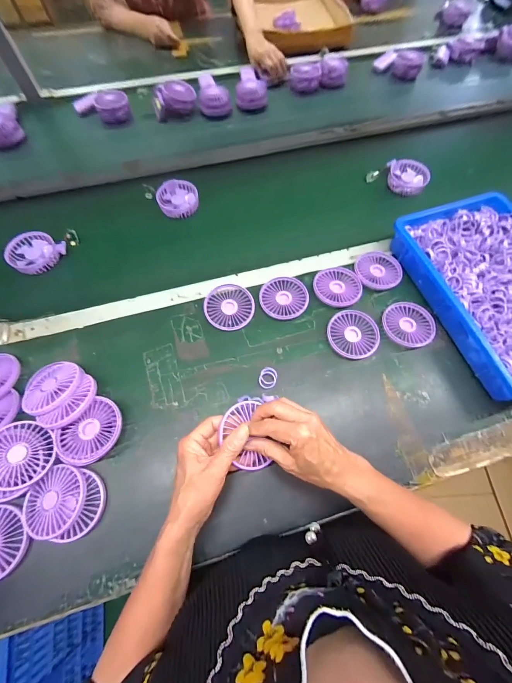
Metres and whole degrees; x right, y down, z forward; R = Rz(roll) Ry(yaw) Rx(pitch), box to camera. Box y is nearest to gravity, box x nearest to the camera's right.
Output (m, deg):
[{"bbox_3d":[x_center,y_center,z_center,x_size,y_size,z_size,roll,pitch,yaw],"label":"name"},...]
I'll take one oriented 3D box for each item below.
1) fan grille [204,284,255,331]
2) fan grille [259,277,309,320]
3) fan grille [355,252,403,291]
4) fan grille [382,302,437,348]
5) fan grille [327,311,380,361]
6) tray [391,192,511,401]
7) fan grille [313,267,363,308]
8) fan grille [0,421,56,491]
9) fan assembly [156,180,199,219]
[{"bbox_3d":[-0.049,-0.062,0.509,0.086,0.016,0.083,0,65,-1],"label":"fan grille"},{"bbox_3d":[0.051,-0.080,0.518,0.087,0.012,0.082,0,65,-1],"label":"fan grille"},{"bbox_3d":[0.235,-0.138,0.541,0.085,0.006,0.082,0,65,-1],"label":"fan grille"},{"bbox_3d":[0.270,-0.030,0.501,0.083,0.014,0.089,0,65,-1],"label":"fan grille"},{"bbox_3d":[0.169,-0.012,0.495,0.085,0.015,0.088,-39,72,-17],"label":"fan grille"},{"bbox_3d":[0.437,-0.100,0.507,0.251,0.064,0.375,-19,67,-9],"label":"tray"},{"bbox_3d":[0.152,-0.102,0.525,0.086,0.008,0.082,0,65,-1],"label":"fan grille"},{"bbox_3d":[-0.334,0.158,0.396,0.083,0.010,0.087,10,62,-20],"label":"fan grille"},{"bbox_3d":[-0.174,-0.322,0.633,0.086,0.029,0.084,-10,66,-6],"label":"fan assembly"}]

